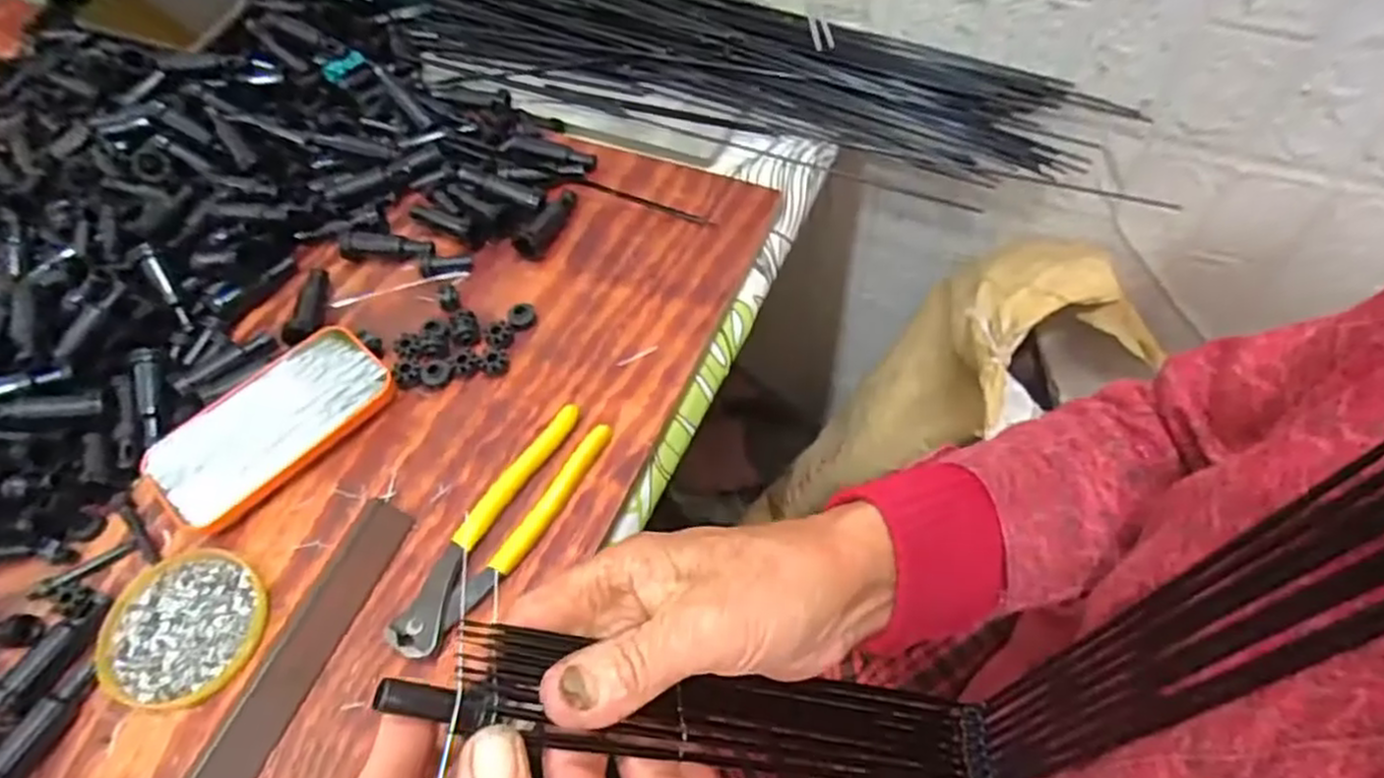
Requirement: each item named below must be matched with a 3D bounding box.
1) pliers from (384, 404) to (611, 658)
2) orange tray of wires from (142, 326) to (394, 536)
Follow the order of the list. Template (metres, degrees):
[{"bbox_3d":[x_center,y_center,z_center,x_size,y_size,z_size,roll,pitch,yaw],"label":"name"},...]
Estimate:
[{"bbox_3d":[-0.108,0.080,0.433,0.045,0.017,0.162,25,62,18],"label":"pliers"},{"bbox_3d":[-0.262,0.023,0.472,0.070,0.015,0.141,35,65,23],"label":"orange tray of wires"}]

